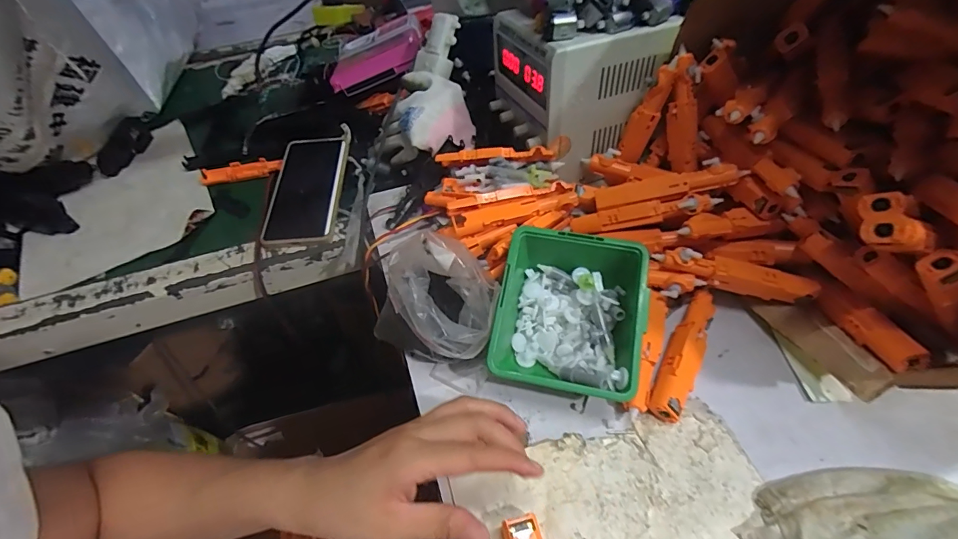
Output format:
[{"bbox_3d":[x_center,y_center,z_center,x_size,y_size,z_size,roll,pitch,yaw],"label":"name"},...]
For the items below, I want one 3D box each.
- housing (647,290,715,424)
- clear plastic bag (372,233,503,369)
[{"bbox_3d":[0.166,0.066,0.353,0.026,0.025,0.115,25,59,22],"label":"housing"},{"bbox_3d":[-0.032,0.026,0.360,0.102,0.079,0.079,22,58,20],"label":"clear plastic bag"}]

